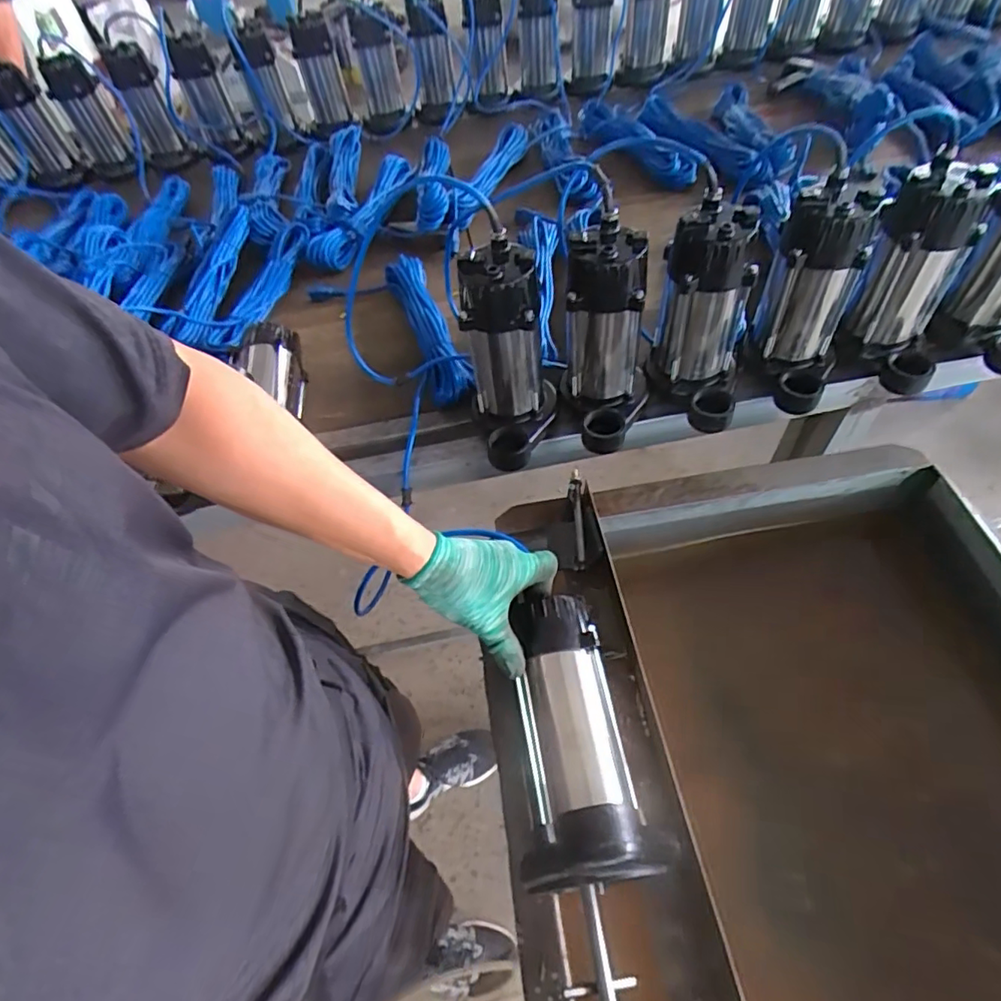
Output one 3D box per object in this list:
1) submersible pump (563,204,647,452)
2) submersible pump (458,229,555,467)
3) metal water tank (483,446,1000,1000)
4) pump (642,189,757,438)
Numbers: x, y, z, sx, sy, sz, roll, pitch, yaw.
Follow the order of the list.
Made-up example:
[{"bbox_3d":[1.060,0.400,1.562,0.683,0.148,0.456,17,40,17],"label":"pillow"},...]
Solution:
[{"bbox_3d":[0.129,-0.188,0.700,0.099,0.231,0.165,3,55,8],"label":"submersible pump"},{"bbox_3d":[0.013,-0.166,0.696,0.112,0.230,0.156,-7,54,2],"label":"submersible pump"},{"bbox_3d":[0.313,0.324,0.571,0.591,0.231,0.753,-9,54,0],"label":"metal water tank"},{"bbox_3d":[0.264,-0.217,0.707,0.093,0.231,0.164,-26,56,-12],"label":"pump"}]

